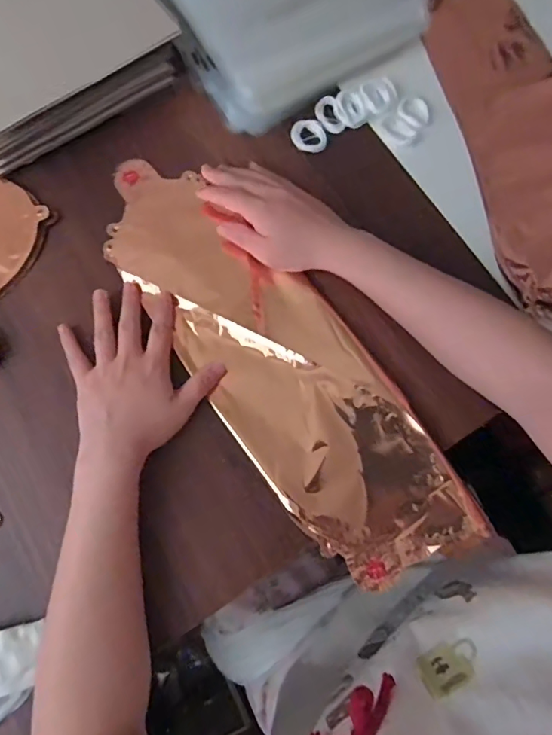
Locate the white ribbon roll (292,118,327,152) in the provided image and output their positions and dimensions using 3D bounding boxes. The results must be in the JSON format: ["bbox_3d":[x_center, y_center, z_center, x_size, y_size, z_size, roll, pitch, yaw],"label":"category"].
[{"bbox_3d":[0.033,-0.228,0.469,0.034,0.009,0.032,0,76,-1],"label":"white ribbon roll"}]

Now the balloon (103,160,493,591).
[{"bbox_3d":[-0.003,-0.012,0.412,0.135,0.017,0.424,-37,80,-9],"label":"balloon"}]

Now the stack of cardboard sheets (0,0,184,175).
[{"bbox_3d":[-0.218,-0.306,0.449,0.208,0.065,0.177,-31,78,-8],"label":"stack of cardboard sheets"}]

